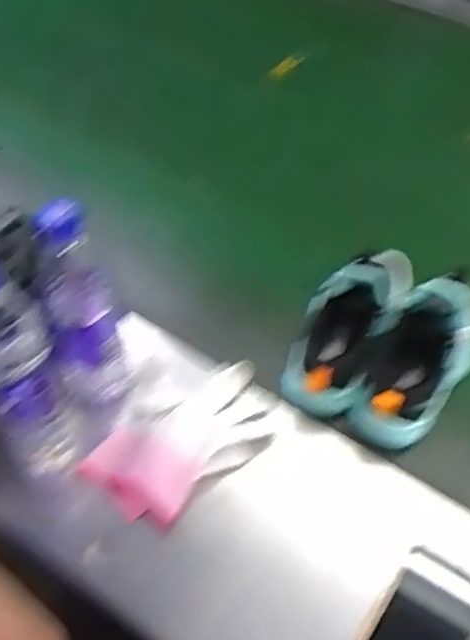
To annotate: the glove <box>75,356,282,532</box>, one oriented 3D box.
[{"bbox_3d":[-0.050,0.101,0.633,0.132,0.031,0.176,36,61,22],"label":"glove"}]

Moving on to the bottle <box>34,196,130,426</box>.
[{"bbox_3d":[-0.133,-0.012,0.582,0.062,0.229,0.080,-16,56,-12],"label":"bottle"}]

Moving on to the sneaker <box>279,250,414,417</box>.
[{"bbox_3d":[0.101,0.016,0.647,0.077,0.165,0.083,36,21,23],"label":"sneaker"}]

